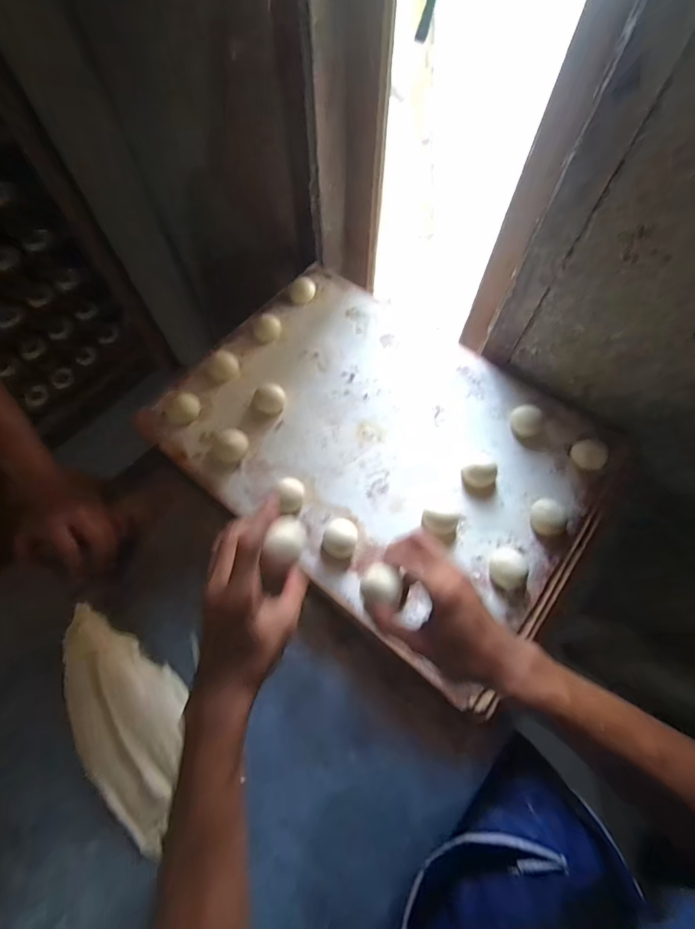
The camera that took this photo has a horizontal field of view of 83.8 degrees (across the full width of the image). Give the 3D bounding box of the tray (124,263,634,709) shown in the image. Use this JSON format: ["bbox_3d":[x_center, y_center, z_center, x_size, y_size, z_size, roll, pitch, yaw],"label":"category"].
[{"bbox_3d":[0.052,-0.046,0.546,0.570,0.037,0.423,37,71,16],"label":"tray"}]

